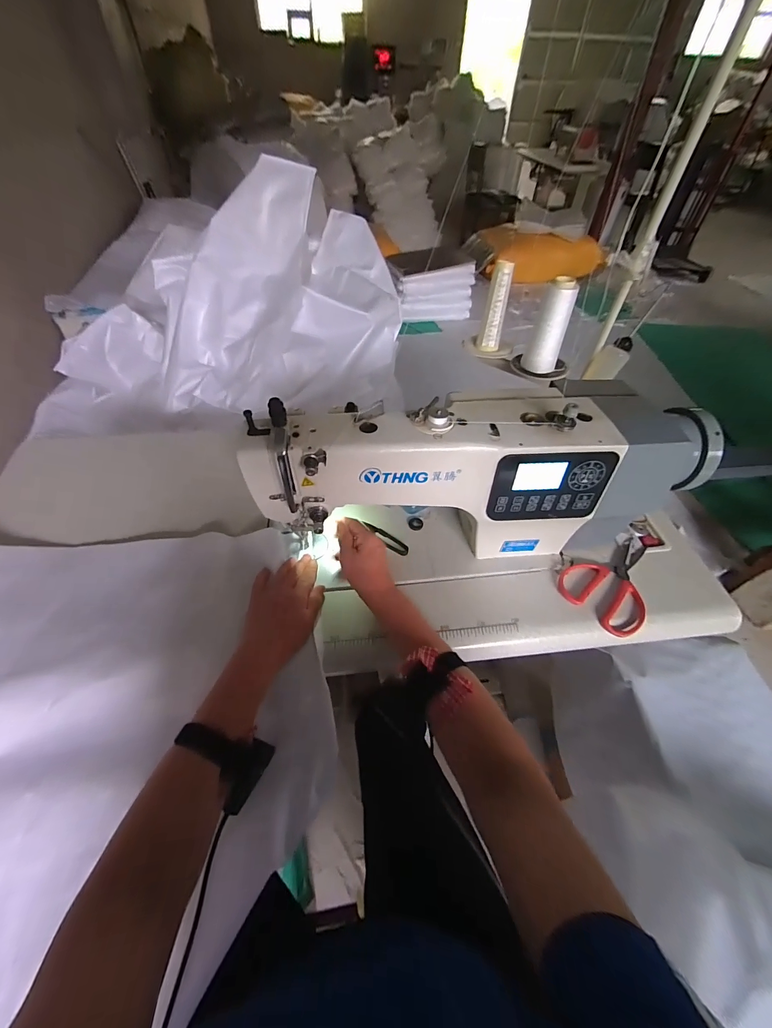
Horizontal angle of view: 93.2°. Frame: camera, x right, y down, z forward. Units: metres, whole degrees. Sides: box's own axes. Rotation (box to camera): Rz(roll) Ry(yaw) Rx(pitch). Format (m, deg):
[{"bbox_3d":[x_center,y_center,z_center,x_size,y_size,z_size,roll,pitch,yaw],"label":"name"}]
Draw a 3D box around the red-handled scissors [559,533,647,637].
[{"bbox_3d":[0.361,0.096,0.575,0.118,0.017,0.195,37,59,26],"label":"red-handled scissors"}]

